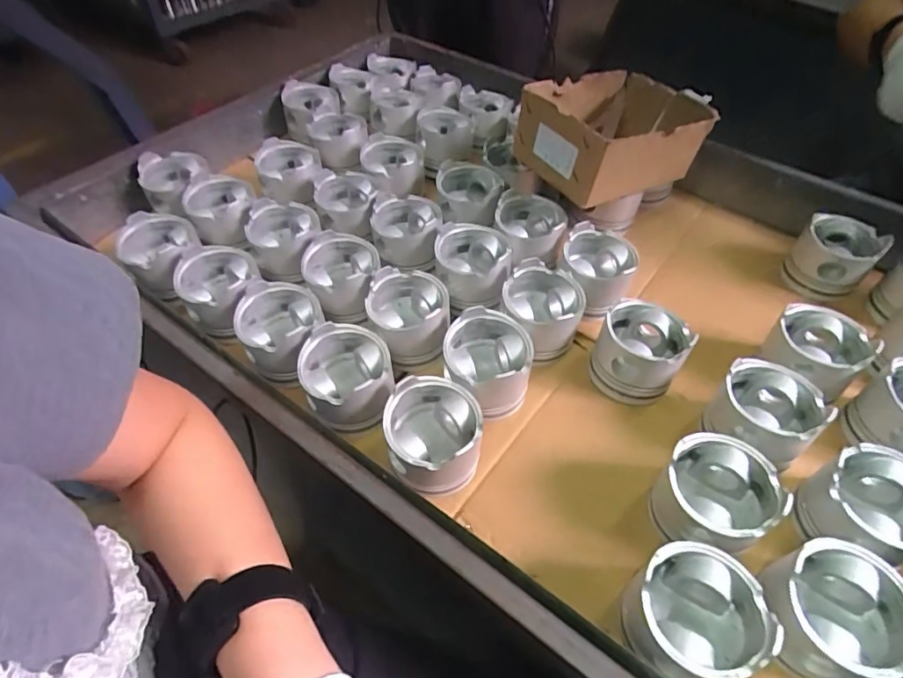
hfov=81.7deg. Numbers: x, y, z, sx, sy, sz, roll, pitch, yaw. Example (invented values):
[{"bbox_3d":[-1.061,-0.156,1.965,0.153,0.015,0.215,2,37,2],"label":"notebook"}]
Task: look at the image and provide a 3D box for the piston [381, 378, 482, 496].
[{"bbox_3d":[-0.016,0.099,0.512,0.093,0.086,0.101,1,50,-1],"label":"piston"}]

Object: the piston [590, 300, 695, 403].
[{"bbox_3d":[0.210,0.015,0.586,0.089,0.081,0.090,1,50,-1],"label":"piston"}]

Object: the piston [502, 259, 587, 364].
[{"bbox_3d":[0.104,-0.027,0.614,0.092,0.079,0.097,14,51,10],"label":"piston"}]

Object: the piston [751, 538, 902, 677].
[{"bbox_3d":[0.291,0.215,0.403,0.094,0.075,0.098,1,50,-1],"label":"piston"}]

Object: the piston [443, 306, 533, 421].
[{"bbox_3d":[0.037,0.032,0.567,0.089,0.086,0.090,-4,50,-5],"label":"piston"}]

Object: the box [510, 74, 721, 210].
[{"bbox_3d":[0.213,-0.285,0.703,0.226,0.092,0.194,-28,56,-22],"label":"box"}]

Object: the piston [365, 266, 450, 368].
[{"bbox_3d":[-0.049,-0.024,0.599,0.093,0.069,0.102,2,50,0],"label":"piston"}]

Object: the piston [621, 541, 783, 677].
[{"bbox_3d":[0.188,0.213,0.403,0.088,0.070,0.088,1,50,-1],"label":"piston"}]

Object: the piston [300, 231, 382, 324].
[{"bbox_3d":[-0.132,-0.074,0.636,0.089,0.058,0.100,-6,51,-7],"label":"piston"}]

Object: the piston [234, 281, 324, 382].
[{"bbox_3d":[-0.188,-0.009,0.582,0.088,0.067,0.094,1,50,-1],"label":"piston"}]

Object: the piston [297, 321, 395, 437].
[{"bbox_3d":[-0.108,0.041,0.542,0.091,0.070,0.101,-8,51,-8],"label":"piston"}]

